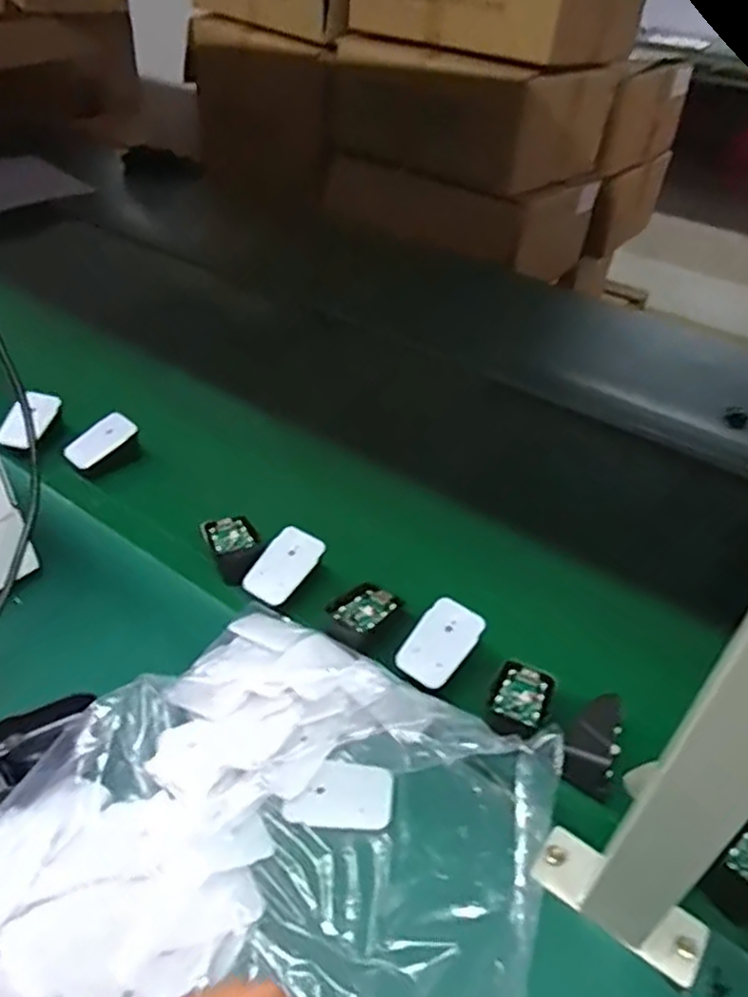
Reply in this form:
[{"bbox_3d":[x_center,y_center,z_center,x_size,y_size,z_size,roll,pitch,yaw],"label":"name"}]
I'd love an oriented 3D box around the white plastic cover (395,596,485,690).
[{"bbox_3d":[0.051,0.111,0.540,0.044,0.005,0.069,32,68,22],"label":"white plastic cover"}]

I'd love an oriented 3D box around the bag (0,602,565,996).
[{"bbox_3d":[-0.064,0.209,0.409,0.288,0.053,0.318,30,47,27],"label":"bag"}]

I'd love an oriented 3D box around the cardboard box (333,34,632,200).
[{"bbox_3d":[0.219,-0.869,1.568,0.529,0.223,0.387,29,46,26],"label":"cardboard box"}]

